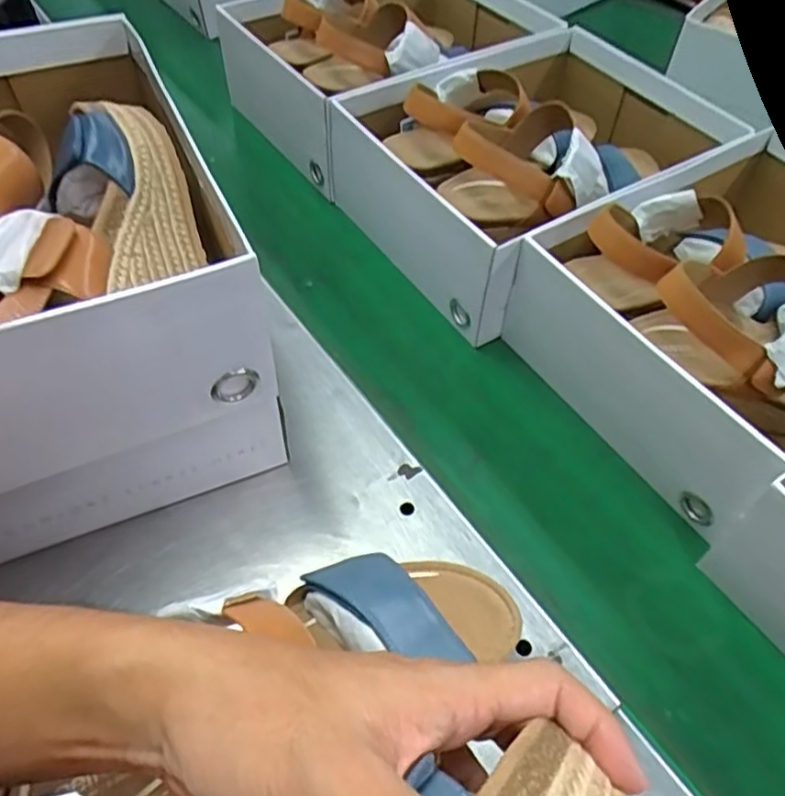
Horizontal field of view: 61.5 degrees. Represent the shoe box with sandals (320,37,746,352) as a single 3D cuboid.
[{"bbox_3d":[0.137,-0.222,0.618,0.330,0.127,0.245,-30,59,-21],"label":"shoe box with sandals"}]

